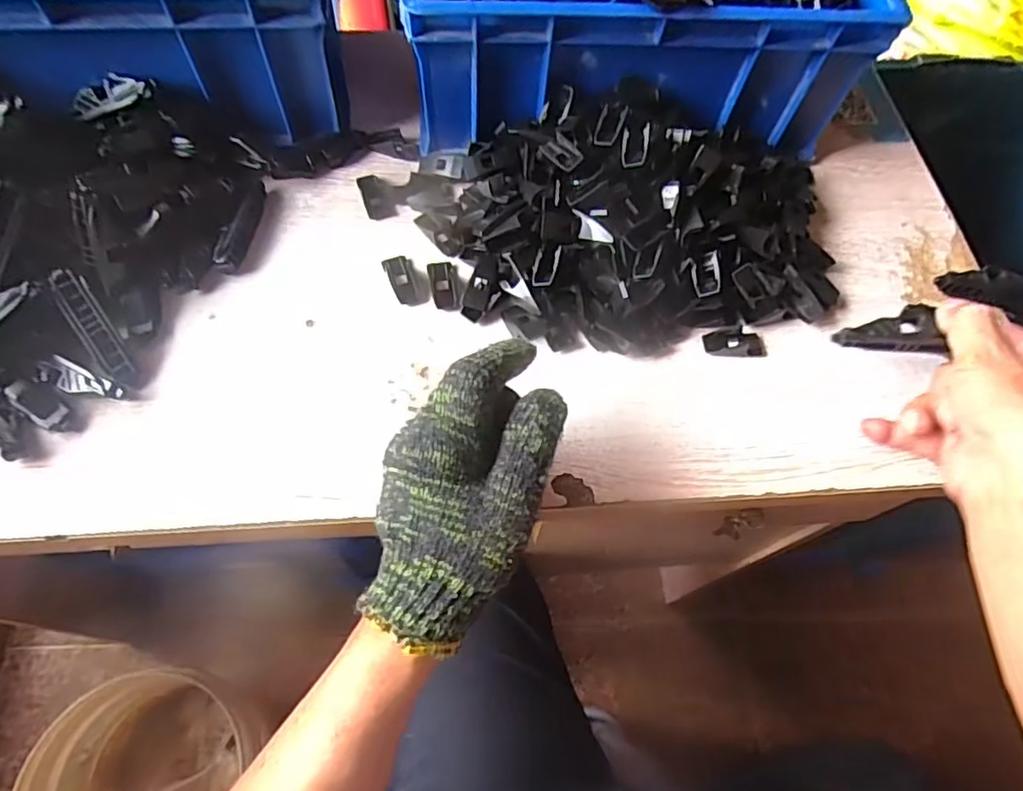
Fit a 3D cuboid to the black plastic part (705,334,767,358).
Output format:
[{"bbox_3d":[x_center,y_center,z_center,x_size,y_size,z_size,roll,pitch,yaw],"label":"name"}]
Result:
[{"bbox_3d":[0.157,-0.035,0.423,0.046,0.006,0.018,-5,64,-6],"label":"black plastic part"}]

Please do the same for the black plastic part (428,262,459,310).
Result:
[{"bbox_3d":[-0.048,-0.079,0.428,0.019,0.005,0.040,-5,64,-6],"label":"black plastic part"}]

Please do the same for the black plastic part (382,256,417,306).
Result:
[{"bbox_3d":[-0.079,-0.082,0.429,0.016,0.006,0.040,-15,66,-11],"label":"black plastic part"}]

